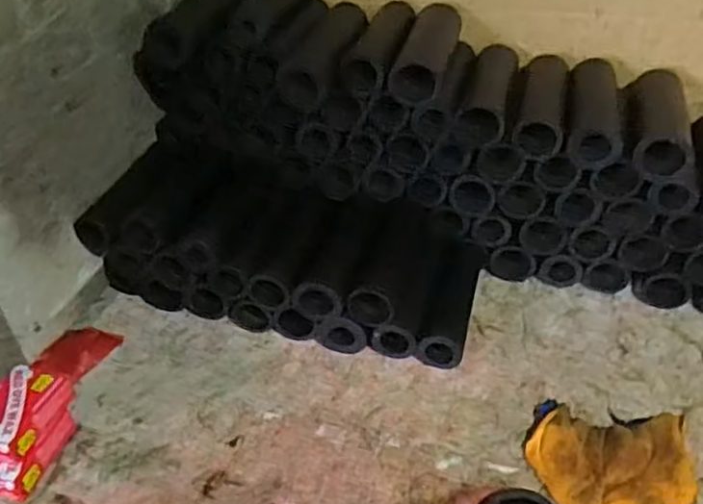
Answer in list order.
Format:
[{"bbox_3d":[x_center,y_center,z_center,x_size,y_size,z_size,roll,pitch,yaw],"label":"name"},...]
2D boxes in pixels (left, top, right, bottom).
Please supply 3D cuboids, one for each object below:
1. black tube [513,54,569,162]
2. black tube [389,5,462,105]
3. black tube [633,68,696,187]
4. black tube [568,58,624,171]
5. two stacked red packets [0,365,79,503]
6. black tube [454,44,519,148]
[{"bbox_3d":[0.225,-0.176,0.808,0.051,0.044,0.192,8,38,14],"label":"black tube"},{"bbox_3d":[0.096,-0.249,0.825,0.062,0.066,0.192,7,38,13],"label":"black tube"},{"bbox_3d":[0.346,-0.150,0.770,0.061,0.052,0.194,10,39,17],"label":"black tube"},{"bbox_3d":[0.277,-0.164,0.791,0.057,0.050,0.187,6,38,12],"label":"black tube"},{"bbox_3d":[-0.326,0.173,0.666,0.084,0.062,0.118,7,38,13],"label":"two stacked red packets"},{"bbox_3d":[0.167,-0.194,0.830,0.055,0.051,0.195,7,38,13],"label":"black tube"}]

